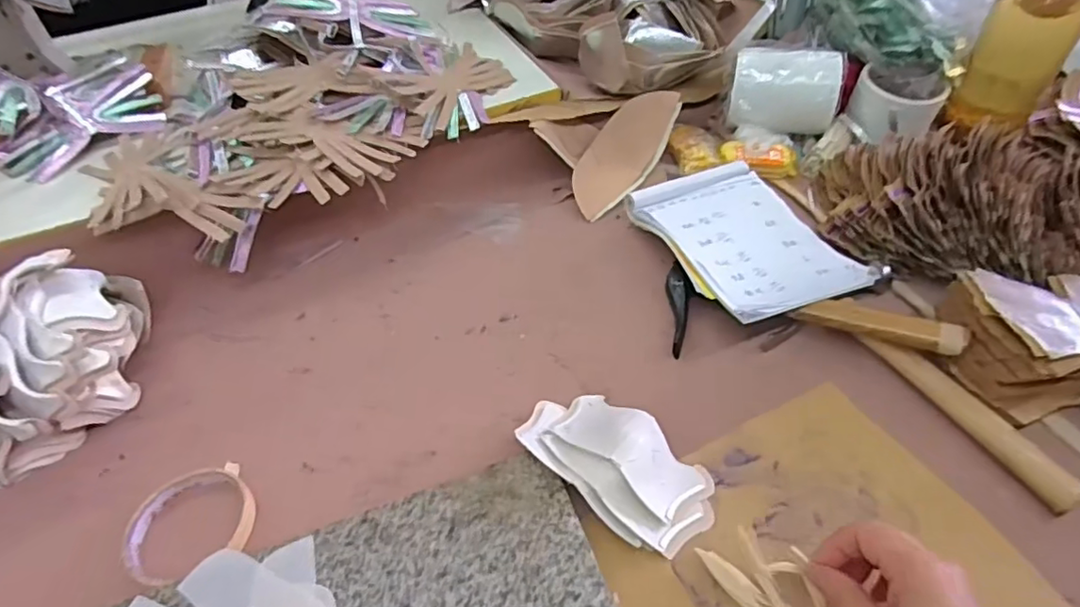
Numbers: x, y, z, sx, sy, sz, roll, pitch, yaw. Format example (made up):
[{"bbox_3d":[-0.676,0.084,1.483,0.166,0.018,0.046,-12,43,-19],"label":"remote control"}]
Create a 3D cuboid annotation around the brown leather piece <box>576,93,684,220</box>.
[{"bbox_3d":[0.091,-0.169,0.685,0.072,0.031,0.160,34,86,30],"label":"brown leather piece"}]

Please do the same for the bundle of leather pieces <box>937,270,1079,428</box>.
[{"bbox_3d":[0.415,0.035,0.466,0.168,0.068,0.112,2,48,7],"label":"bundle of leather pieces"}]

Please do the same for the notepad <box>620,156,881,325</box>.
[{"bbox_3d":[0.194,-0.065,0.580,0.148,0.021,0.199,-17,50,-17],"label":"notepad"}]

